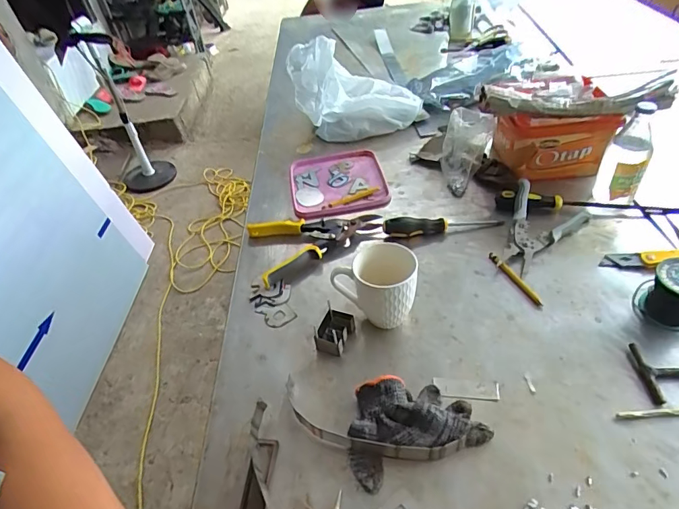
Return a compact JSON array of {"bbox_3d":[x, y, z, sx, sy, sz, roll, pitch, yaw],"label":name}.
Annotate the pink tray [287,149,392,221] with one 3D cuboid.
[{"bbox_3d":[-0.005,-0.147,0.905,0.185,0.020,0.221,-11,43,-3],"label":"pink tray"}]

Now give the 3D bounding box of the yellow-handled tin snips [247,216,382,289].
[{"bbox_3d":[-0.039,-0.028,0.773,0.215,0.028,0.141,-17,44,-10],"label":"yellow-handled tin snips"}]

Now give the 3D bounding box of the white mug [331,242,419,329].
[{"bbox_3d":[0.055,0.044,0.620,0.102,0.116,0.074,25,52,30],"label":"white mug"}]

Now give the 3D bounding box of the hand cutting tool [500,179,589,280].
[{"bbox_3d":[0.332,-0.041,0.718,0.122,0.043,0.189,15,48,23],"label":"hand cutting tool"}]

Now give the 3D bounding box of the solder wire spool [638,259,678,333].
[{"bbox_3d":[0.447,0.051,0.590,0.068,0.067,0.075,-36,50,-27],"label":"solder wire spool"}]

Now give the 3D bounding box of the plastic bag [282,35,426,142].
[{"bbox_3d":[0.025,-0.384,1.020,0.278,0.200,0.199,-17,43,-8],"label":"plastic bag"}]

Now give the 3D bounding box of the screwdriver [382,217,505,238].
[{"bbox_3d":[0.175,-0.053,0.764,0.197,0.032,0.034,-7,43,1],"label":"screwdriver"}]

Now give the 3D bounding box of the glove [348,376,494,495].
[{"bbox_3d":[0.082,0.188,0.516,0.155,0.043,0.108,-14,44,-7],"label":"glove"}]

